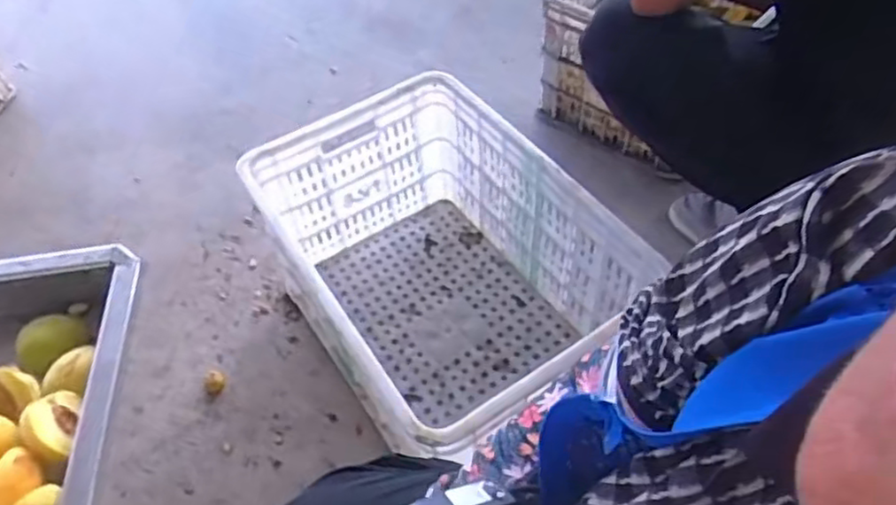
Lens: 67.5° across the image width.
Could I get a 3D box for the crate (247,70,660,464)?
[{"bbox_3d":[-0.027,0.009,0.960,0.337,0.263,0.435,-30,58,-18],"label":"crate"}]

